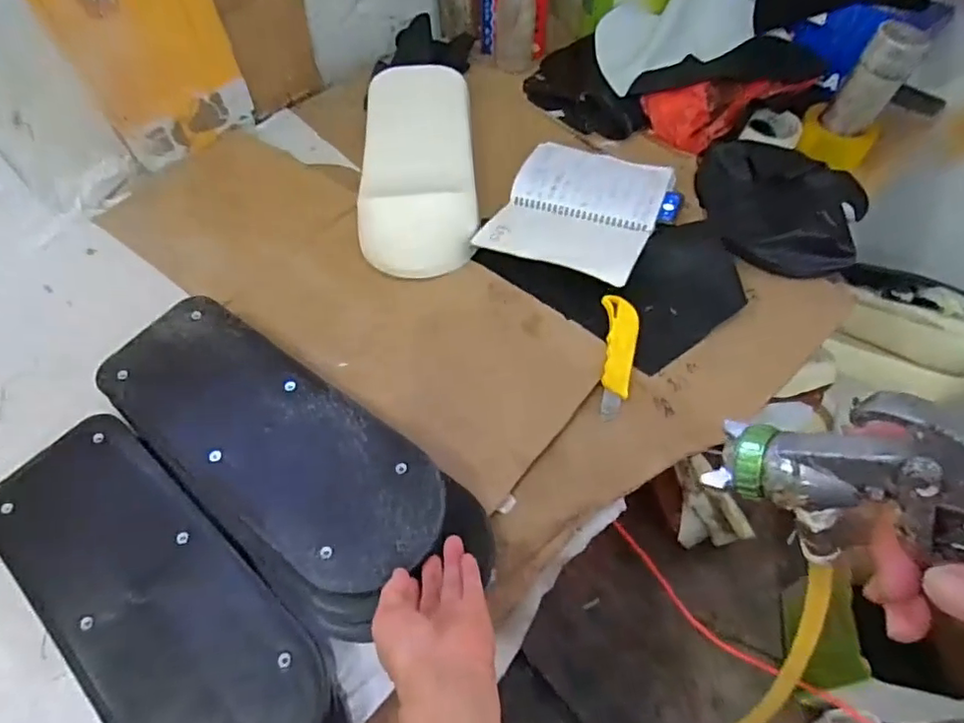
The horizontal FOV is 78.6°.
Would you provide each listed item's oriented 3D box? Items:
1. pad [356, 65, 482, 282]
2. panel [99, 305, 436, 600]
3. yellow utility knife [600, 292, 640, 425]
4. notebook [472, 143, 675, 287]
[{"bbox_3d":[-0.091,-0.292,0.835,0.156,0.077,0.372,-3,54,-1],"label":"pad"},{"bbox_3d":[-0.218,0.070,0.600,0.408,0.012,0.146,32,70,21],"label":"panel"},{"bbox_3d":[0.158,-0.006,0.689,0.041,0.013,0.160,8,67,7],"label":"yellow utility knife"},{"bbox_3d":[0.133,-0.209,0.817,0.211,0.030,0.246,21,57,16],"label":"notebook"}]

